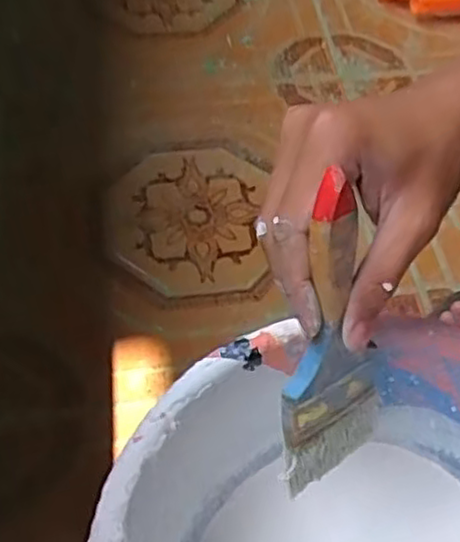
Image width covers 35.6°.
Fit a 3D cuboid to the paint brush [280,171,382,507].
[{"bbox_3d":[0.049,0.035,0.342,0.058,0.170,0.015,-16,36,-15],"label":"paint brush"}]

